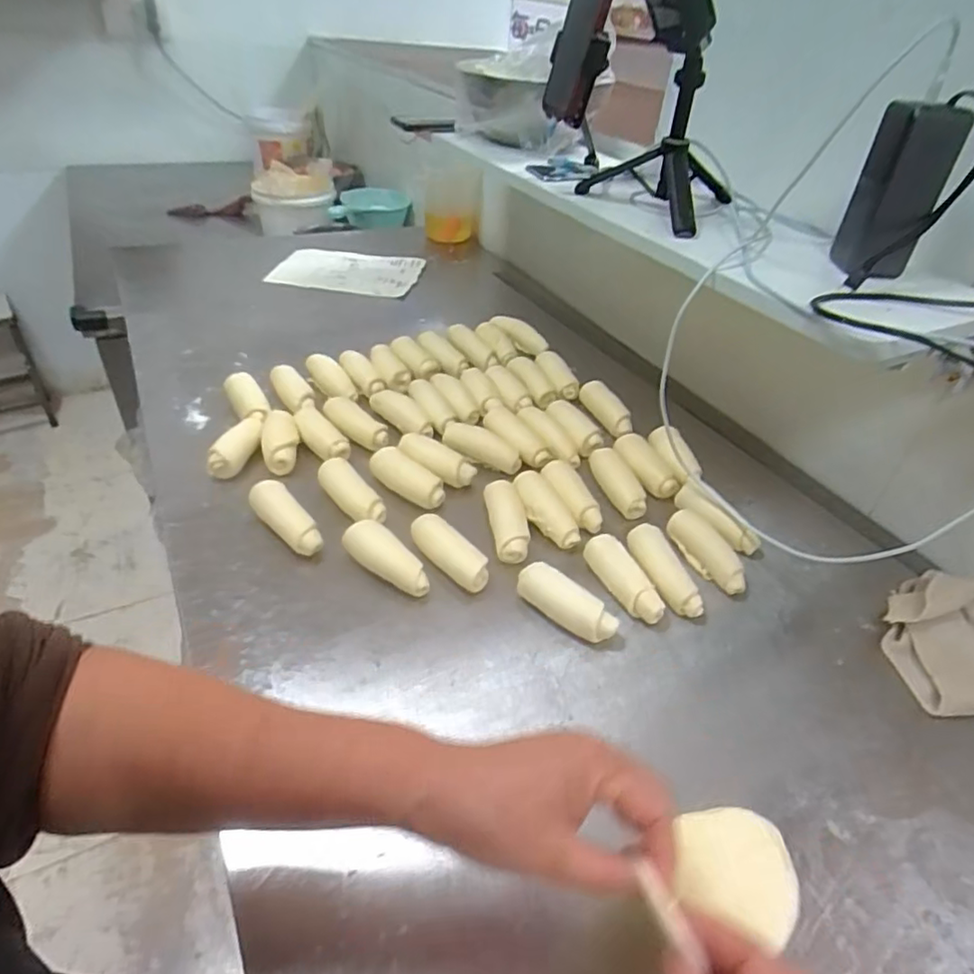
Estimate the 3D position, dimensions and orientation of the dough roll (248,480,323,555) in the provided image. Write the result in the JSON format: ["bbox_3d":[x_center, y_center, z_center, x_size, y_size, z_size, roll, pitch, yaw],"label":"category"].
[{"bbox_3d":[-0.194,0.030,0.591,0.032,0.027,0.094,-25,48,-33],"label":"dough roll"}]

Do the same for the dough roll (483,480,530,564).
[{"bbox_3d":[0.021,0.035,0.620,0.037,0.030,0.099,-2,39,-10],"label":"dough roll"}]

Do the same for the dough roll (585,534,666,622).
[{"bbox_3d":[0.124,0.085,0.564,0.032,0.040,0.094,-14,43,-23],"label":"dough roll"}]

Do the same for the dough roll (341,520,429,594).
[{"bbox_3d":[-0.091,0.069,0.562,0.092,0.035,0.034,33,46,30],"label":"dough roll"}]

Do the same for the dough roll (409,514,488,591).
[{"bbox_3d":[-0.036,0.062,0.573,0.027,0.036,0.092,-28,49,-35],"label":"dough roll"}]

